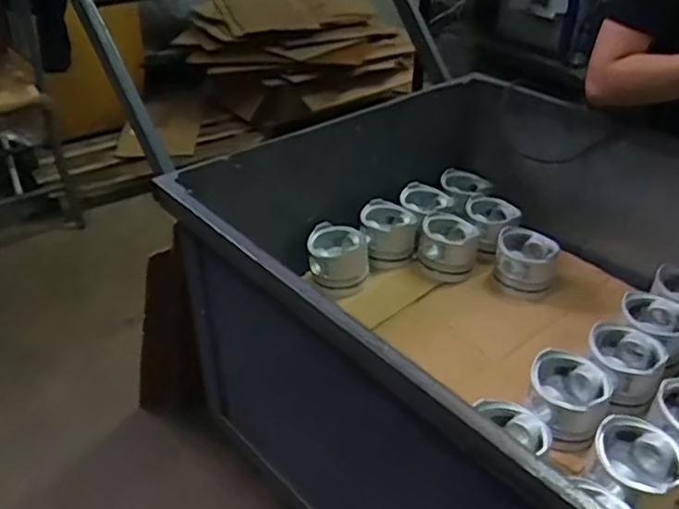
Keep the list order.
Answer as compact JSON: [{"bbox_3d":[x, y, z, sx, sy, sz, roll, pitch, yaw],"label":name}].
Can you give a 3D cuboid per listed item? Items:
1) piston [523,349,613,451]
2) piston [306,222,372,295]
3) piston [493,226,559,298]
[{"bbox_3d":[0.311,0.198,0.865,0.104,0.074,0.103,22,40,26],"label":"piston"},{"bbox_3d":[-0.001,0.008,1.129,0.109,0.092,0.091,2,35,0],"label":"piston"},{"bbox_3d":[0.334,0.017,1.138,0.105,0.078,0.115,11,36,13],"label":"piston"}]

